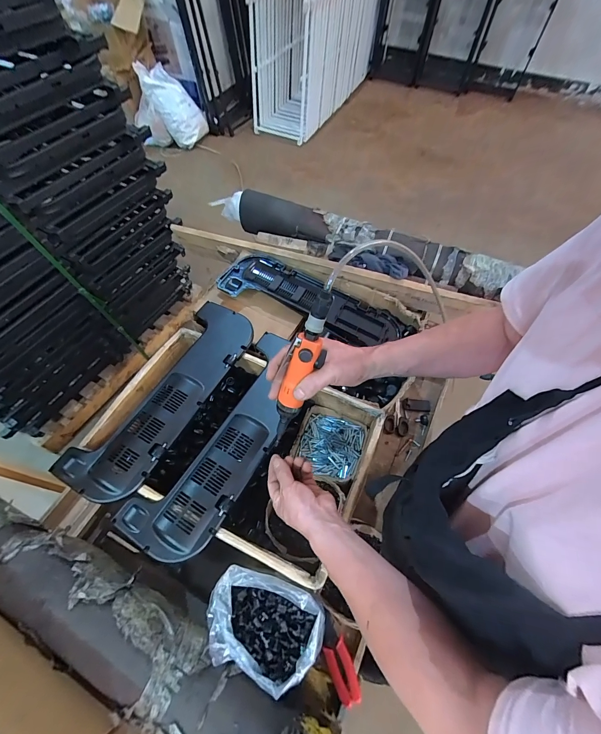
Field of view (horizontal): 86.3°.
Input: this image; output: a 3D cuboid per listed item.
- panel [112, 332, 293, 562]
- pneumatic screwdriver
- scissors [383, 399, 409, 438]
[{"bbox_3d":[-0.134,0.131,0.625,0.153,0.030,0.455,28,63,15],"label":"panel"},{"bbox_3d":[-0.003,0.014,0.480,0.040,0.265,0.035,26,30,14],"label":"pneumatic screwdriver"},{"bbox_3d":[0.271,0.145,0.883,0.065,0.017,0.100,23,62,13],"label":"scissors"}]

